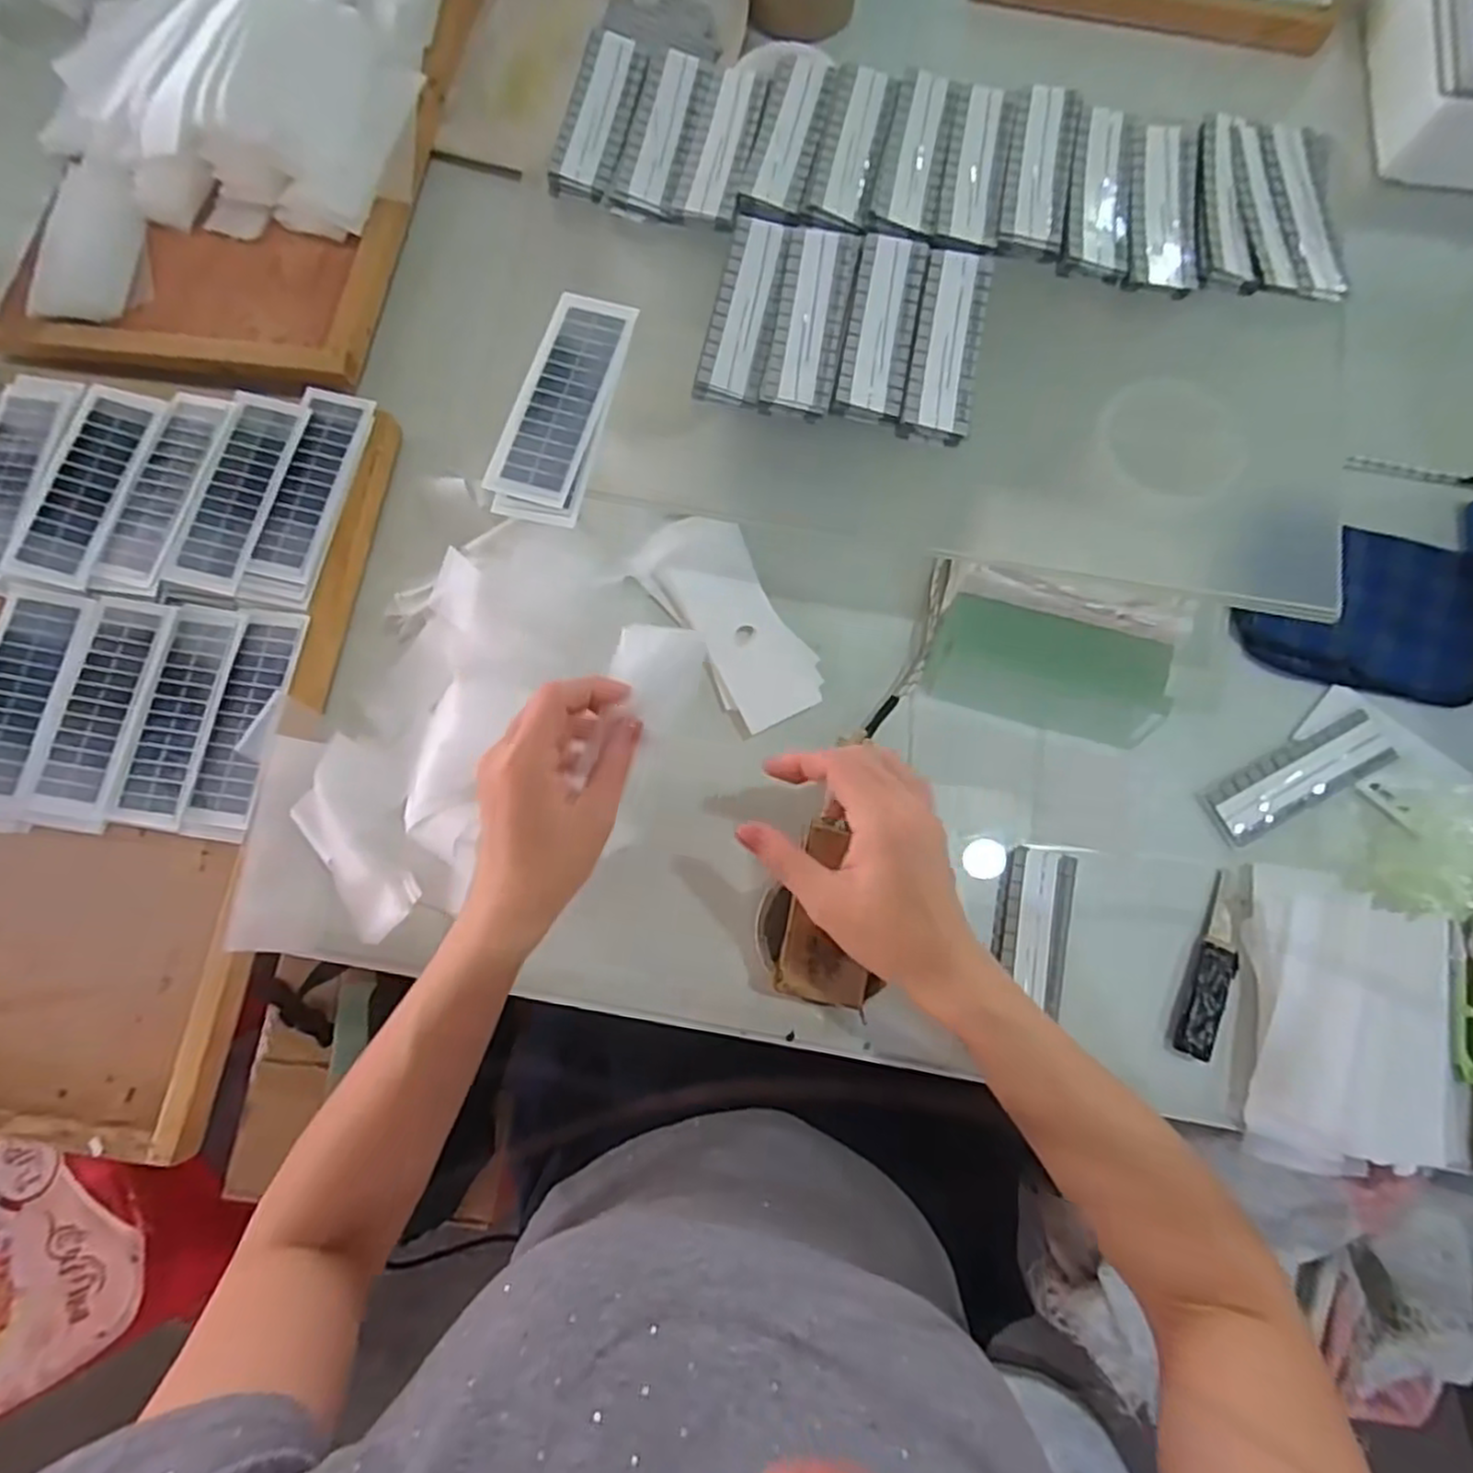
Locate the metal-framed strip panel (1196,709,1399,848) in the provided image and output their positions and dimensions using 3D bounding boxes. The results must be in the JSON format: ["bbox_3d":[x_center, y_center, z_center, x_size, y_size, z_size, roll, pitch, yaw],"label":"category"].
[{"bbox_3d":[0.371,0.026,0.484,0.131,0.009,0.039,-26,79,-5],"label":"metal-framed strip panel"}]

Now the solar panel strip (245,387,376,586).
[{"bbox_3d":[-0.294,-0.174,0.510,0.046,0.008,0.141,12,77,0],"label":"solar panel strip"}]

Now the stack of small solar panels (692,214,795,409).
[{"bbox_3d":[0.006,-0.267,0.458,0.039,0.006,0.131,12,78,3],"label":"stack of small solar panels"}]

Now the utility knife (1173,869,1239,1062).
[{"bbox_3d":[0.299,0.143,0.457,0.022,0.012,0.112,23,79,5],"label":"utility knife"}]

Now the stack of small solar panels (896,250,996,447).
[{"bbox_3d":[0.130,-0.241,0.452,0.040,0.013,0.130,12,78,3],"label":"stack of small solar panels"}]

